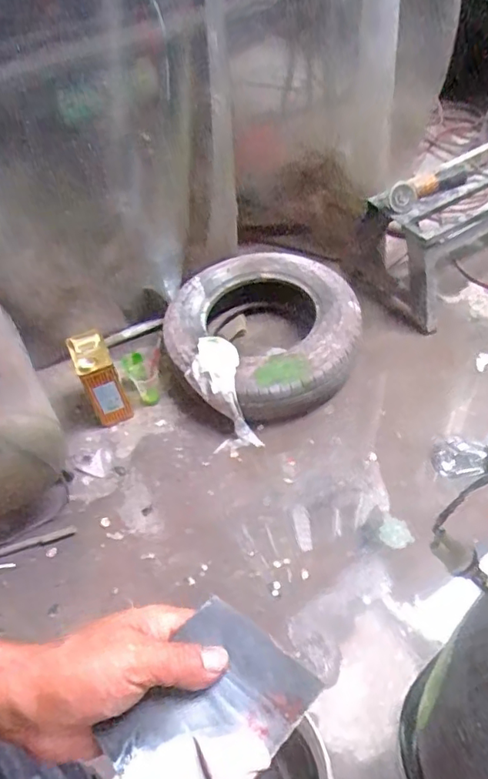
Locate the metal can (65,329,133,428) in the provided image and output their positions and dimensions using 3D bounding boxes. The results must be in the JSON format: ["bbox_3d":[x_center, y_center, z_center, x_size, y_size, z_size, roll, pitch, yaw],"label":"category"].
[{"bbox_3d":[-0.428,-0.029,1.624,0.108,0.250,0.152,-23,52,-12],"label":"metal can"}]

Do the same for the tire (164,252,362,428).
[{"bbox_3d":[0.055,-0.180,1.754,0.597,0.185,0.610,-12,51,-3],"label":"tire"}]

